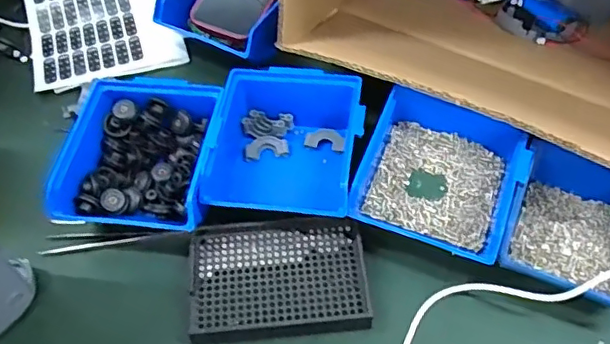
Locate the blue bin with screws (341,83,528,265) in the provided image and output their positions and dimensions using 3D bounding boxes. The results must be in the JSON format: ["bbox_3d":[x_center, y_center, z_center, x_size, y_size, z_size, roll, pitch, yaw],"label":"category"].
[{"bbox_3d":[0.111,0.002,0.460,0.119,0.054,0.131,20,58,15],"label":"blue bin with screws"}]

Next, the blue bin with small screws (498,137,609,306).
[{"bbox_3d":[0.214,0.038,0.434,0.114,0.064,0.123,22,58,16],"label":"blue bin with small screws"}]

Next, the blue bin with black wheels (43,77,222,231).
[{"bbox_3d":[-0.132,-0.014,0.480,0.117,0.059,0.141,6,55,5],"label":"blue bin with black wheels"}]

